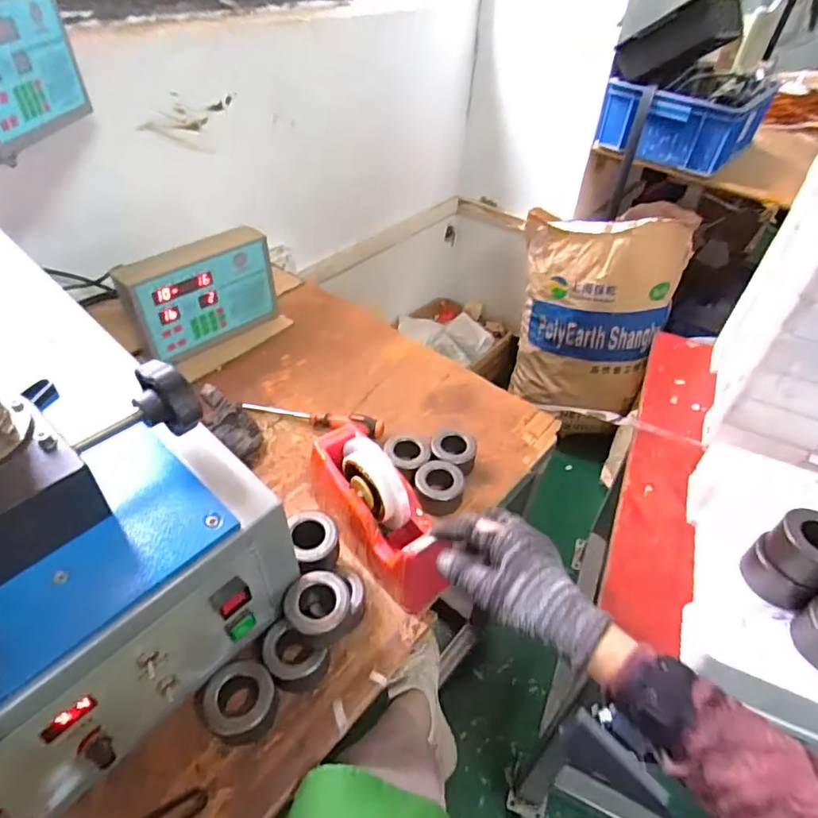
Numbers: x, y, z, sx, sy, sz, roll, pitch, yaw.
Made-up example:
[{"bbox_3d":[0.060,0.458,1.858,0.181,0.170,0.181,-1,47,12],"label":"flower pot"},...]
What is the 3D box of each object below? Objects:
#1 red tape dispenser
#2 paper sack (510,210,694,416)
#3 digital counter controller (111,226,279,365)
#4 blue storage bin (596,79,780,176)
[{"bbox_3d":[-0.034,0.114,0.594,0.066,0.111,0.199,-29,53,-30],"label":"red tape dispenser"},{"bbox_3d":[0.478,-0.249,1.458,0.403,0.510,0.180,16,45,13],"label":"paper sack"},{"bbox_3d":[-0.316,-0.178,0.833,0.227,0.154,0.044,-31,54,-31],"label":"digital counter controller"},{"bbox_3d":[0.664,-0.709,1.305,0.305,0.139,0.270,32,50,26],"label":"blue storage bin"}]

